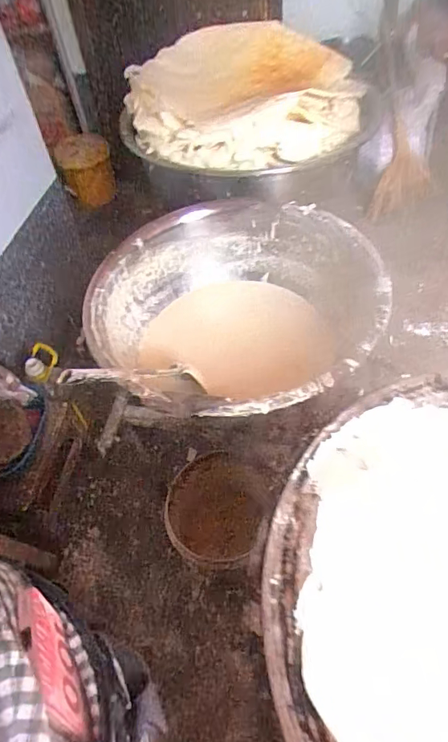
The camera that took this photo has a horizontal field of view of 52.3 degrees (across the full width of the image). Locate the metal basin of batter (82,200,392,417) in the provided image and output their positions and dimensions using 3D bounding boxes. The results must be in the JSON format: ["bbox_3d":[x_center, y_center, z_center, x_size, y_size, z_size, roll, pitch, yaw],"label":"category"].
[{"bbox_3d":[0.036,-0.095,0.936,0.519,0.263,0.523,-3,51,4],"label":"metal basin of batter"}]

